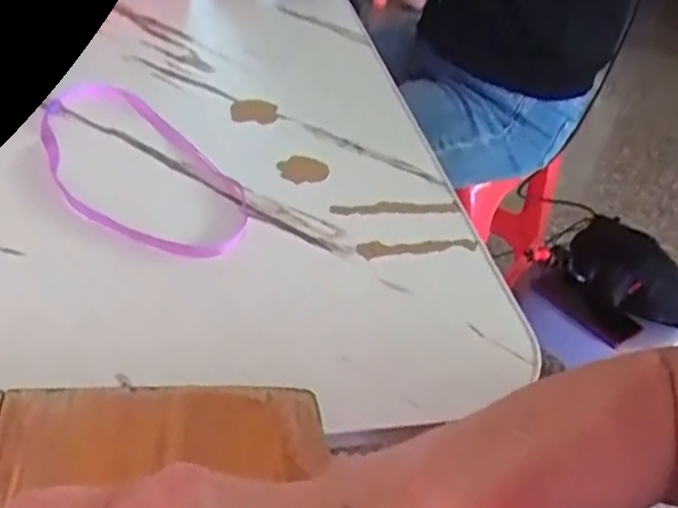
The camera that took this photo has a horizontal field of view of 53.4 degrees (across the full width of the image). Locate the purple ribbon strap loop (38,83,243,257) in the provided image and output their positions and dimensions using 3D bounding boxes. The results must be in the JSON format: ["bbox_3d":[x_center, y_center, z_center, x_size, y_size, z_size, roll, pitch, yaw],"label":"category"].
[{"bbox_3d":[-0.166,-0.073,0.527,0.115,0.010,0.250,-23,48,-31],"label":"purple ribbon strap loop"}]

